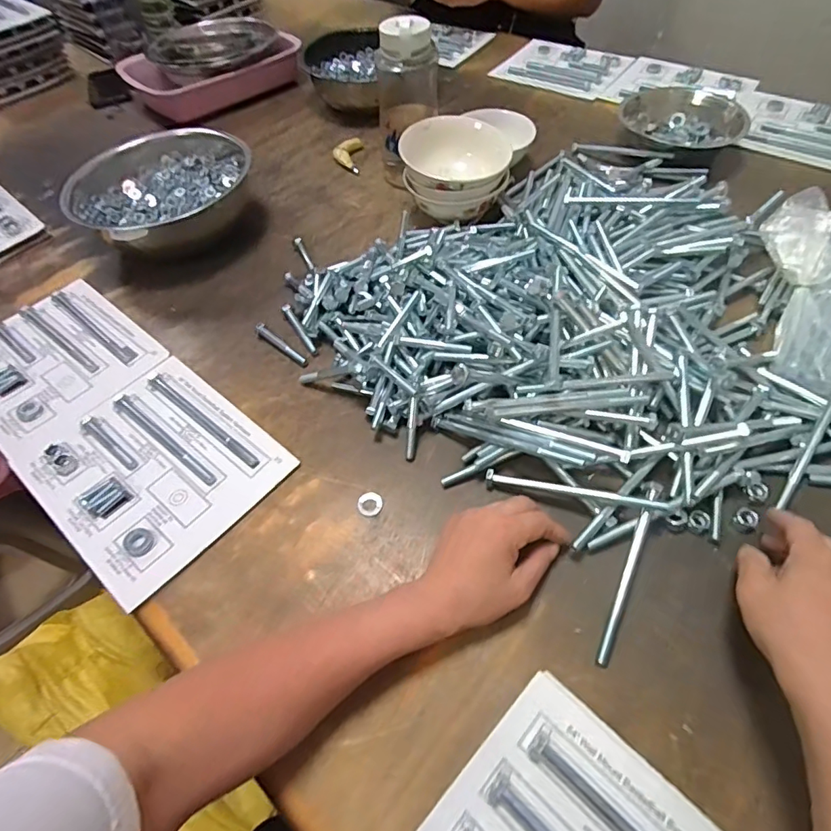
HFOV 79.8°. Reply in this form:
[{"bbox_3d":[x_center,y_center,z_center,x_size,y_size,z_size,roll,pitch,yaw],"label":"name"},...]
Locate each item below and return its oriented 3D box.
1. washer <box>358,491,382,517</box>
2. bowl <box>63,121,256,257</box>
[{"bbox_3d":[-0.042,0.082,0.462,0.023,0.004,0.024,-1,53,2],"label":"washer"},{"bbox_3d":[-0.351,-0.311,0.697,0.207,0.097,0.219,-2,55,3],"label":"bowl"}]

